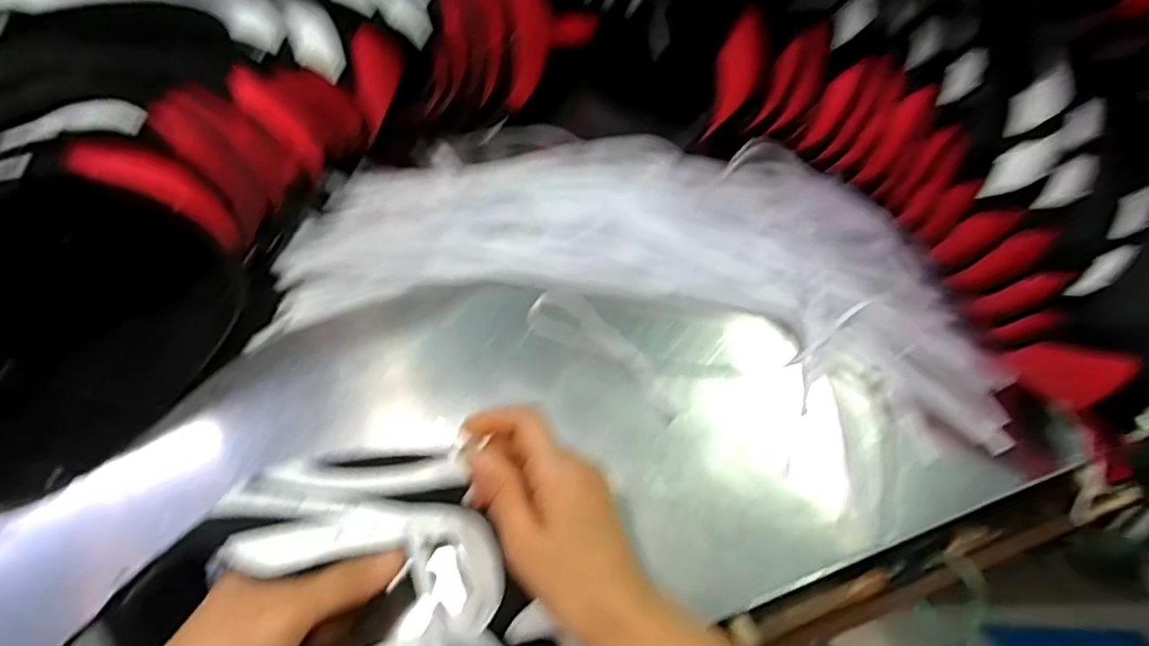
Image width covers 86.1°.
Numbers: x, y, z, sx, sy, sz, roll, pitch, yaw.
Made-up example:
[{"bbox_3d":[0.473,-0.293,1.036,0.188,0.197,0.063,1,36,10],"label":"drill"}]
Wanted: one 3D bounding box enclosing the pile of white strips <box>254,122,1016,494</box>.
[{"bbox_3d":[0.046,-0.047,0.451,0.501,0.021,0.227,6,69,1],"label":"pile of white strips"}]

